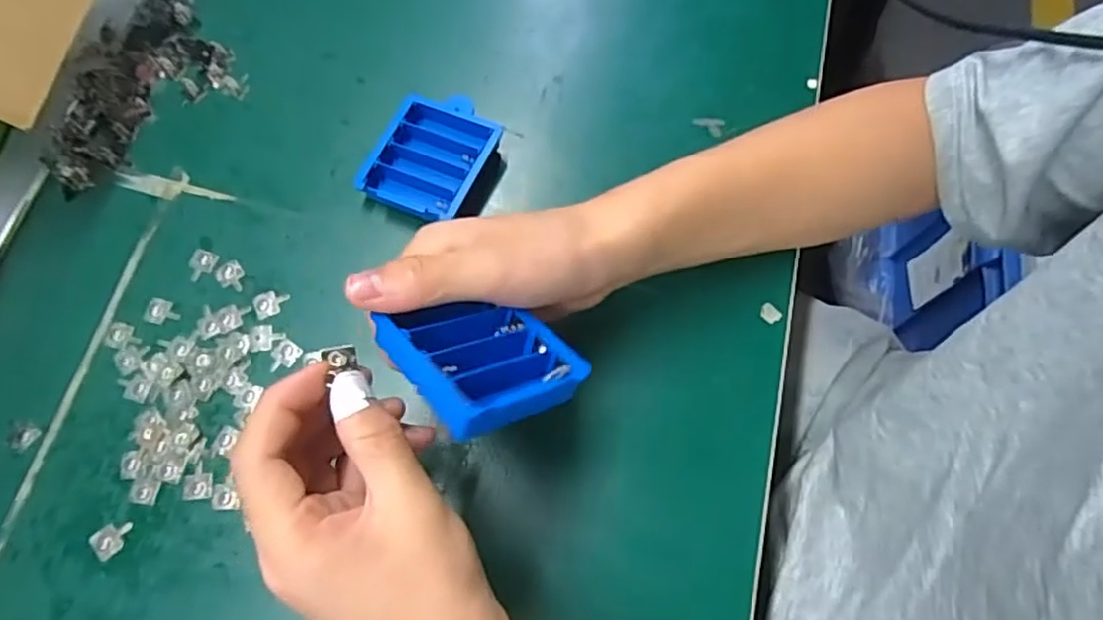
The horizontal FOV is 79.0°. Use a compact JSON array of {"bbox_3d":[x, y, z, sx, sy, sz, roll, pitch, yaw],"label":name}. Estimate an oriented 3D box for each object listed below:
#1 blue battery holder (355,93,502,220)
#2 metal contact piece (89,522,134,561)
[{"bbox_3d":[-0.071,-0.092,0.401,0.067,0.024,0.077,24,72,8],"label":"blue battery holder"},{"bbox_3d":[-0.220,0.113,0.334,0.020,0.004,0.015,-41,76,-14],"label":"metal contact piece"}]

